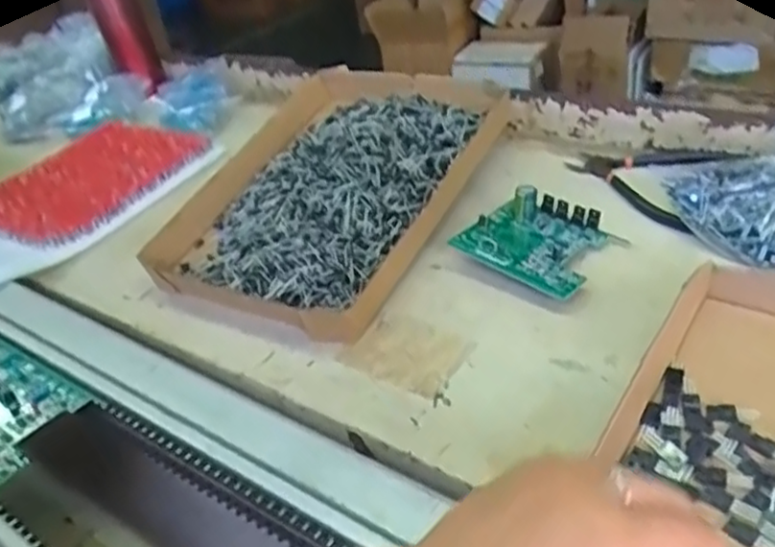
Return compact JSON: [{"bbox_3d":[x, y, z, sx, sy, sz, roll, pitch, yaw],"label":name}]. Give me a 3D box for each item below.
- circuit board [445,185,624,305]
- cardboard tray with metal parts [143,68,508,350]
[{"bbox_3d":[0.117,-0.026,0.554,0.107,0.041,0.091,19,38,37],"label":"circuit board"},{"bbox_3d":[-0.053,-0.086,0.655,0.243,0.033,0.309,15,55,32],"label":"cardboard tray with metal parts"}]

